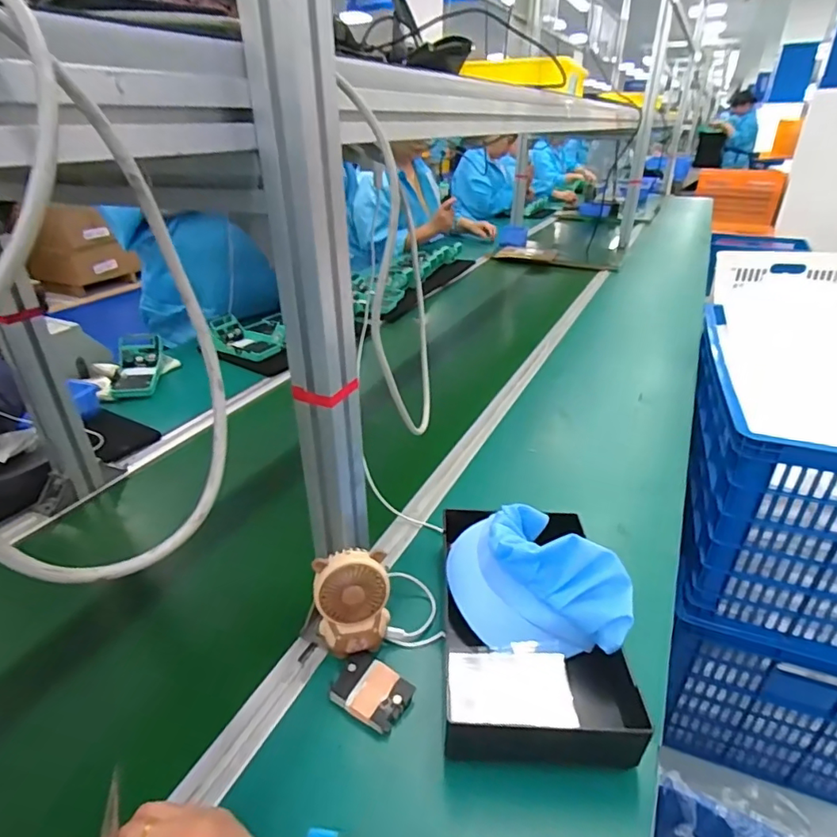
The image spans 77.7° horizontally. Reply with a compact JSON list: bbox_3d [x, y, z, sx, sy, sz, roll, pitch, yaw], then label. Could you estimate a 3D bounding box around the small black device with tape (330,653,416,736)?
[{"bbox_3d":[-0.044,0.251,0.479,0.068,0.014,0.051,17,34,28],"label":"small black device with tape"}]

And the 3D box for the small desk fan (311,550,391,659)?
[{"bbox_3d":[-0.062,0.177,0.495,0.067,0.091,0.042,-6,30,-9],"label":"small desk fan"}]

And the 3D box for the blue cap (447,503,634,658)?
[{"bbox_3d":[0.121,0.157,0.540,0.178,0.088,0.146,4,30,8],"label":"blue cap"}]

